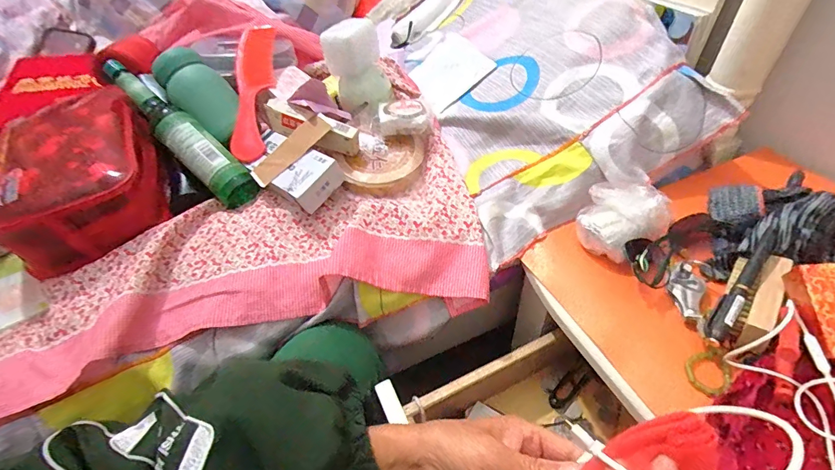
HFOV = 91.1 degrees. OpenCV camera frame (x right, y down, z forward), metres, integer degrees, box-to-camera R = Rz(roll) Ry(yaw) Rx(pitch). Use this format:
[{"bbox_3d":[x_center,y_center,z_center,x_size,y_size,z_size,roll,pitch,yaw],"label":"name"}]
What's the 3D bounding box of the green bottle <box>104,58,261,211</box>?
[{"bbox_3d":[-0.294,-0.127,0.501,0.257,0.050,0.049,41,59,13],"label":"green bottle"}]

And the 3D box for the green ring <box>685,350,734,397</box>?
[{"bbox_3d":[0.241,0.113,0.339,0.038,0.008,0.032,-33,52,-25],"label":"green ring"}]

